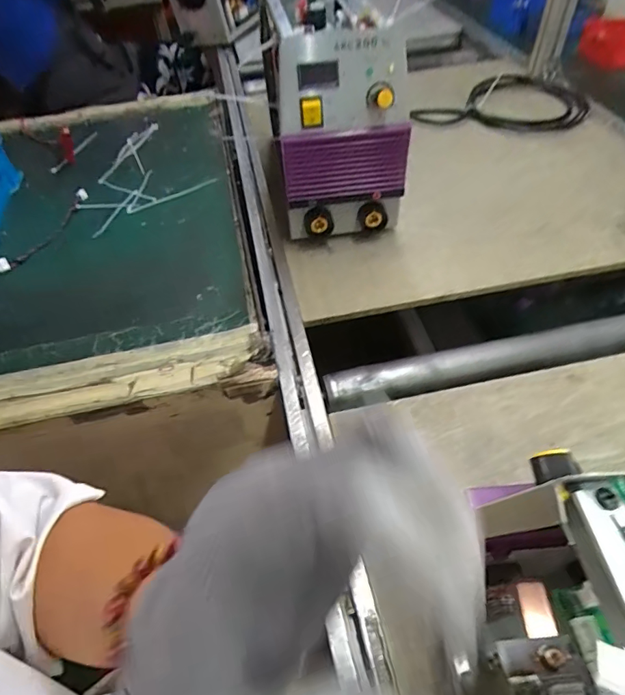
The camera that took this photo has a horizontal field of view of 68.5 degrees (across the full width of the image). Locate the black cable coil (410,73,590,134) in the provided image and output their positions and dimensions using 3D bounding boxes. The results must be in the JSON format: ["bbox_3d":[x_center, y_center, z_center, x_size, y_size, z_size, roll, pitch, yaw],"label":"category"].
[{"bbox_3d":[0.367,-0.447,0.841,0.297,0.036,0.202,-25,52,-15],"label":"black cable coil"}]

